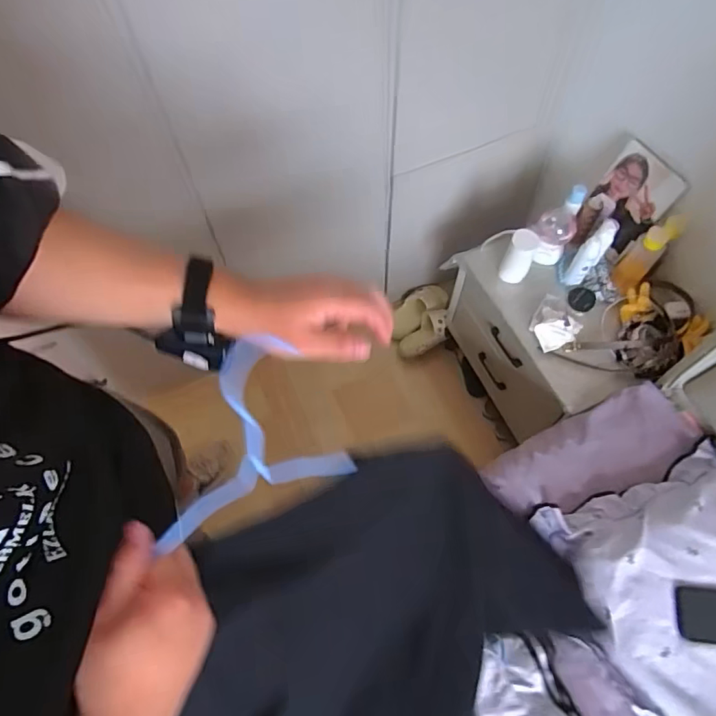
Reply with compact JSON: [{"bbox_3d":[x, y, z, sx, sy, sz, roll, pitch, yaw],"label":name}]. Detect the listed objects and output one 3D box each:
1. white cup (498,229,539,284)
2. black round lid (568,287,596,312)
[{"bbox_3d":[0.371,-0.234,1.157,0.063,0.105,0.068,22,66,11],"label":"white cup"},{"bbox_3d":[0.526,-0.138,1.178,0.058,0.011,0.062,0,64,0],"label":"black round lid"}]

